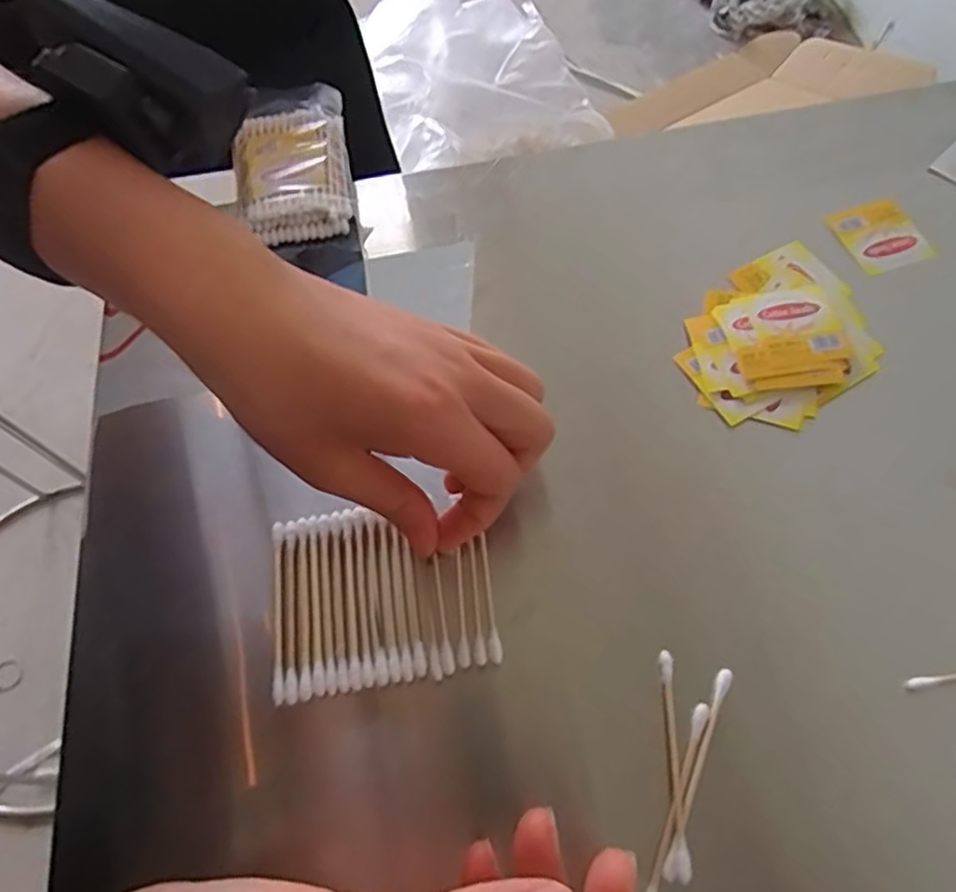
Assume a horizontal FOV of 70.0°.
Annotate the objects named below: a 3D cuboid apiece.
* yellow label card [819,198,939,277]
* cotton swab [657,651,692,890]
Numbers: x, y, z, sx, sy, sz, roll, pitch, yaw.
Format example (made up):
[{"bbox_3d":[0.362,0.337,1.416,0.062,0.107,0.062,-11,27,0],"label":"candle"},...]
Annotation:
[{"bbox_3d":[0.202,-0.106,0.344,0.039,0.004,0.039,-22,73,-4],"label":"yellow label card"},{"bbox_3d":[0.068,0.109,0.235,0.005,0.004,0.069,1,63,3],"label":"cotton swab"}]

